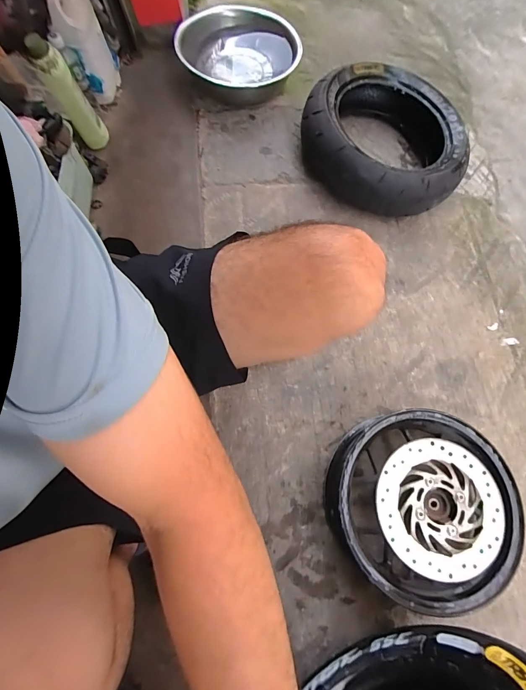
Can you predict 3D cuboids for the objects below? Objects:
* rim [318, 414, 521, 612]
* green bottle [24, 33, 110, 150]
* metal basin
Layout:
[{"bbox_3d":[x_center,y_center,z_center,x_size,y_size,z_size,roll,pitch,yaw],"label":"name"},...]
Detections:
[{"bbox_3d":[0.289,0.285,0.622,0.309,0.140,0.307,-1,72,3],"label":"rim"},{"bbox_3d":[-0.458,-0.595,0.820,0.069,0.270,0.073,-29,72,-6],"label":"green bottle"},{"bbox_3d":[-0.069,-0.819,0.956,0.323,0.100,0.307,-1,72,3],"label":"metal basin"}]

